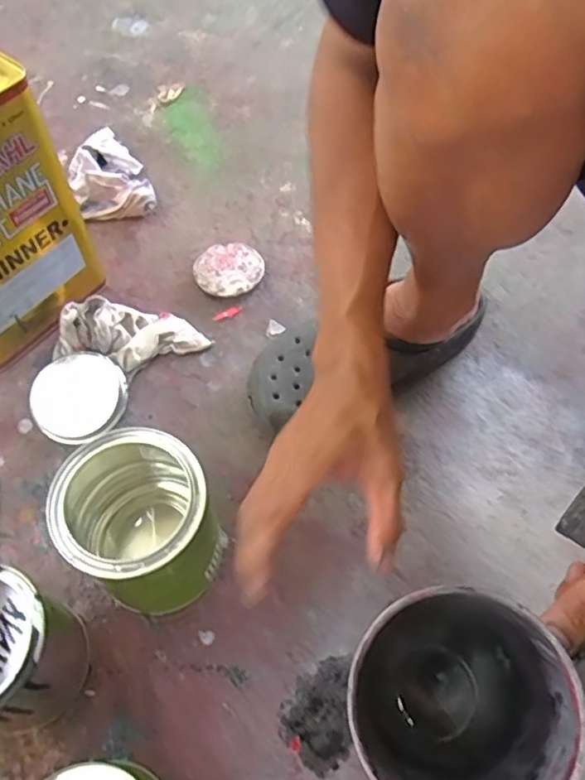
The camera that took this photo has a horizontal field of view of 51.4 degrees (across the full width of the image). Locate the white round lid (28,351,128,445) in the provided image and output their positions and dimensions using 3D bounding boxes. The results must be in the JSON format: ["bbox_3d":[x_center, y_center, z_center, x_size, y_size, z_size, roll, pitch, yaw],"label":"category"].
[{"bbox_3d":[-0.211,0.008,0.607,0.092,0.019,0.094,1,61,-2],"label":"white round lid"}]

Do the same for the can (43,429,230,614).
[{"bbox_3d":[-0.117,0.106,0.480,0.106,0.130,0.110,1,61,-2],"label":"can"}]

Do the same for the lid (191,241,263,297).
[{"bbox_3d":[-0.072,-0.135,0.687,0.072,0.019,0.074,1,61,-2],"label":"lid"}]

